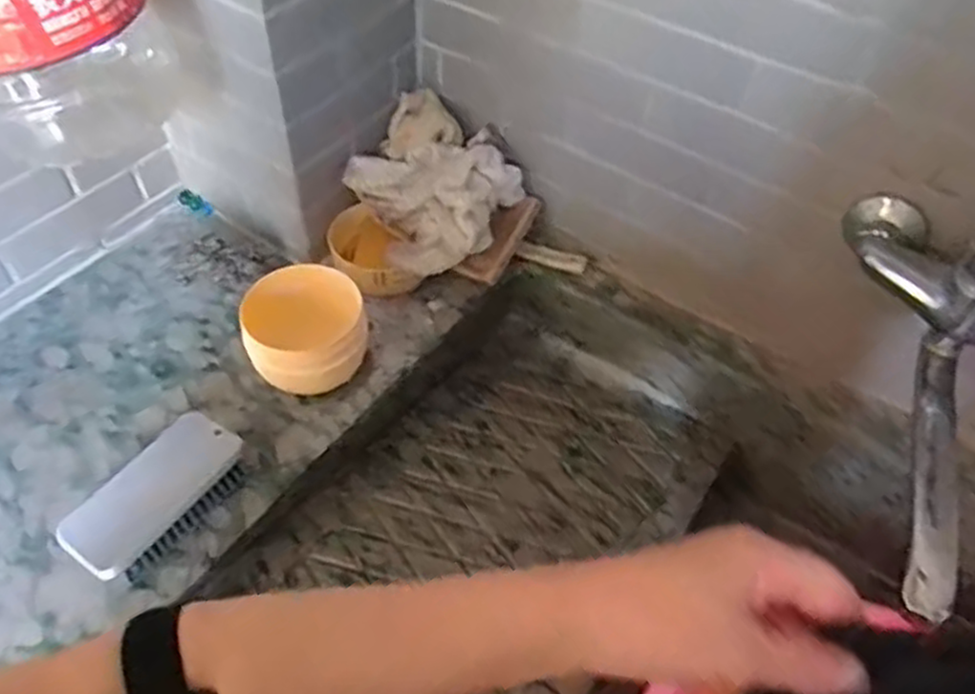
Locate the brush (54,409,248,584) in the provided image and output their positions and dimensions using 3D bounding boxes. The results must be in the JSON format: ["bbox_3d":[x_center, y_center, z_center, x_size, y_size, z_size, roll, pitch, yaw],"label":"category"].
[{"bbox_3d":[-0.248,0.115,0.579,0.074,0.049,0.135,34,56,22],"label":"brush"}]

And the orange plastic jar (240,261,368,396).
[{"bbox_3d":[-0.159,-0.010,0.668,0.099,0.084,0.093,2,50,-2],"label":"orange plastic jar"}]

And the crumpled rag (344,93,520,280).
[{"bbox_3d":[-0.053,-0.158,0.744,0.137,0.100,0.146,29,55,20],"label":"crumpled rag"}]

